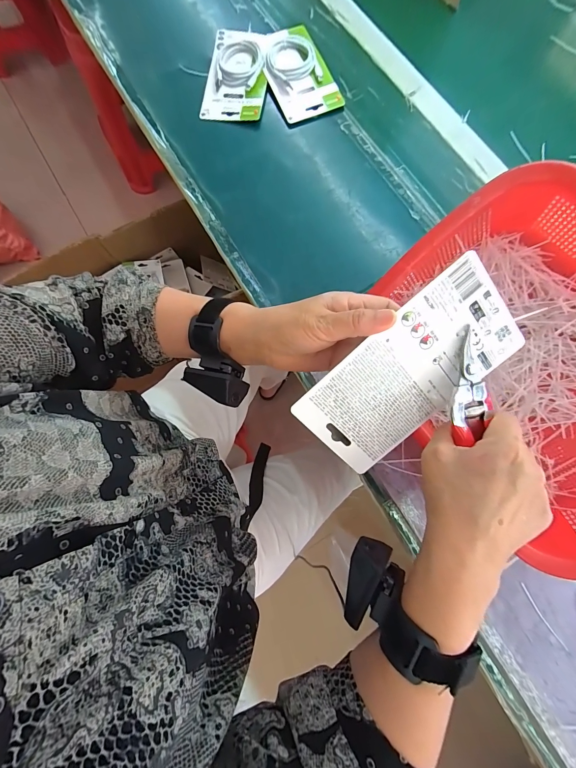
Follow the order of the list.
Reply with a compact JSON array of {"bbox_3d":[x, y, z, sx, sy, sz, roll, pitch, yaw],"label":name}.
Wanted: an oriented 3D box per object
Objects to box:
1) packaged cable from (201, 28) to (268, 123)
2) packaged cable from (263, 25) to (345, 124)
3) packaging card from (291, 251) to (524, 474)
[{"bbox_3d":[-0.085,-0.517,0.508,0.098,0.018,0.169,6,77,1],"label":"packaged cable"},{"bbox_3d":[0.018,-0.514,0.504,0.100,0.024,0.165,-22,78,-5],"label":"packaged cable"},{"bbox_3d":[0.100,-0.006,0.255,0.178,0.004,0.100,-43,111,11],"label":"packaging card"}]

